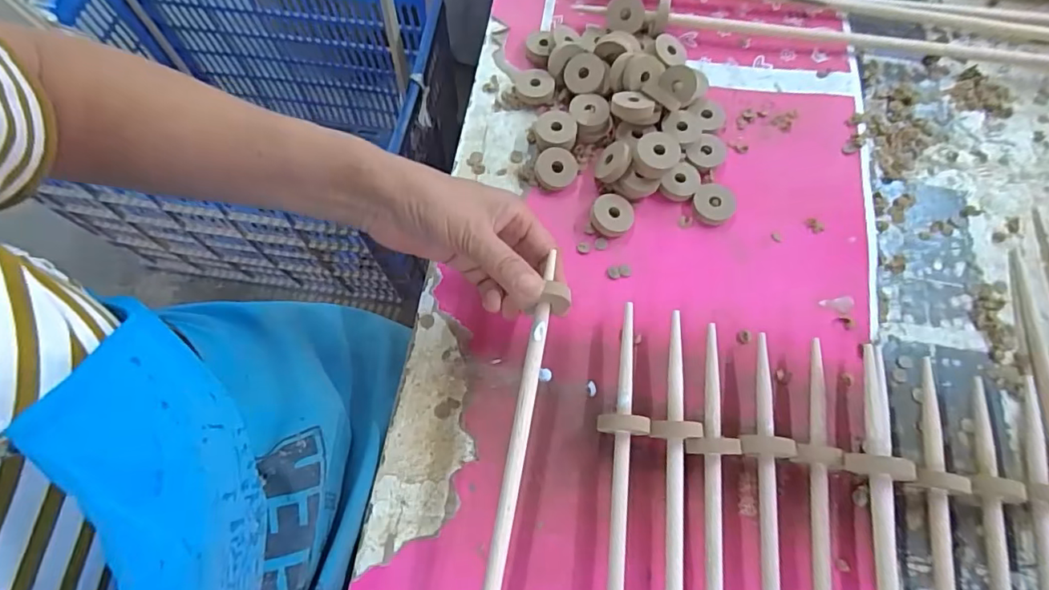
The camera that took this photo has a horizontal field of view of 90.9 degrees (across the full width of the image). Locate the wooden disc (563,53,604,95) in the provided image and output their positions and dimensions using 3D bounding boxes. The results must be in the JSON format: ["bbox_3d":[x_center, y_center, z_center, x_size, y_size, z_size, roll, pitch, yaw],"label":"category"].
[{"bbox_3d":[0.052,-0.196,0.459,0.036,0.005,0.034,0,89,15],"label":"wooden disc"}]

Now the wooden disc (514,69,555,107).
[{"bbox_3d":[0.009,-0.191,0.473,0.040,0.009,0.035,39,85,19],"label":"wooden disc"}]

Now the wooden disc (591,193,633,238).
[{"bbox_3d":[0.073,-0.066,0.425,0.033,0.015,0.038,42,74,13],"label":"wooden disc"}]

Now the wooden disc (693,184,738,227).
[{"bbox_3d":[0.159,-0.077,0.431,0.034,0.004,0.036,0,70,-1],"label":"wooden disc"}]

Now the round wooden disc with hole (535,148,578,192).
[{"bbox_3d":[0.027,-0.107,0.439,0.035,0.008,0.035,0,91,-3],"label":"round wooden disc with hole"}]

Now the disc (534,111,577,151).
[{"bbox_3d":[0.027,-0.141,0.451,0.036,0.018,0.037,0,70,-1],"label":"disc"}]

